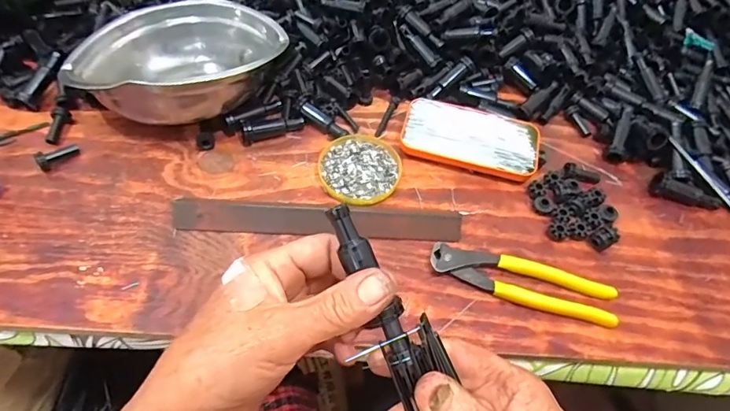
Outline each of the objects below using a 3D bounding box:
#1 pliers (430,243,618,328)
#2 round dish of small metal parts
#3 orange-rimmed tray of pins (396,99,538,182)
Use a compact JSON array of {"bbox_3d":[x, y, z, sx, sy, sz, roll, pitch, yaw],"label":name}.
[{"bbox_3d":[0.140,0.069,0.418,0.164,0.013,0.039,18,56,6],"label":"pliers"},{"bbox_3d":[-0.005,-0.037,0.481,0.083,0.010,0.082,3,56,-4],"label":"round dish of small metal parts"},{"bbox_3d":[0.113,-0.073,0.503,0.142,0.019,0.075,13,56,3],"label":"orange-rimmed tray of pins"}]

